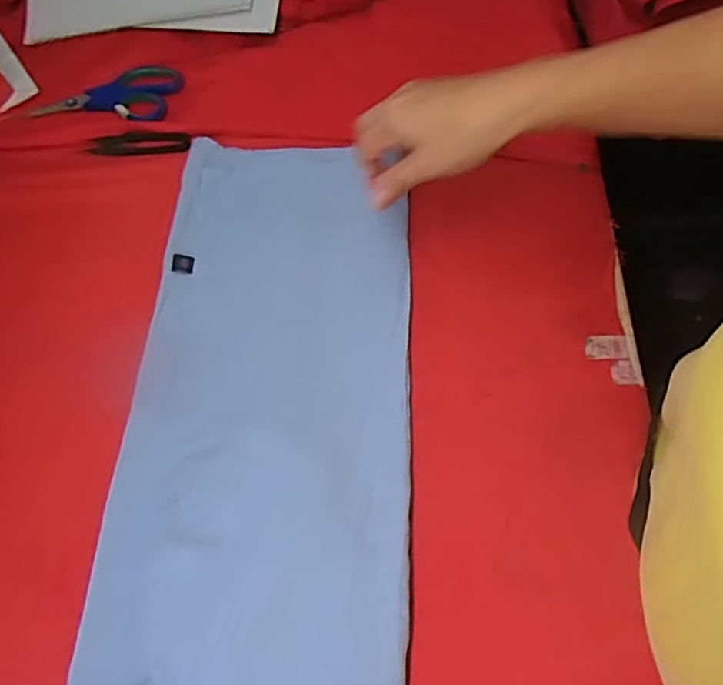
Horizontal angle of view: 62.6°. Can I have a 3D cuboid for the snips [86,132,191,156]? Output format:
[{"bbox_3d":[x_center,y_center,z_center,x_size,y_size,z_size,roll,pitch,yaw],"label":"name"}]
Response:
[{"bbox_3d":[-0.211,-0.188,0.562,0.097,0.005,0.023,-6,64,7],"label":"snips"}]

